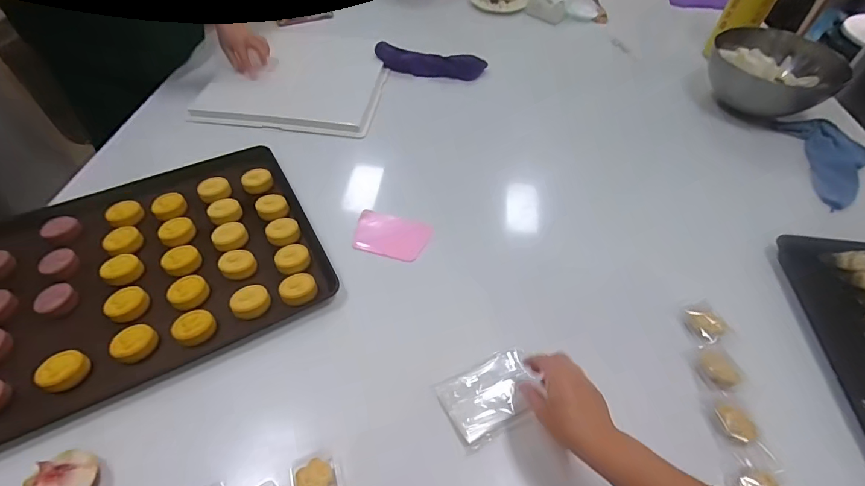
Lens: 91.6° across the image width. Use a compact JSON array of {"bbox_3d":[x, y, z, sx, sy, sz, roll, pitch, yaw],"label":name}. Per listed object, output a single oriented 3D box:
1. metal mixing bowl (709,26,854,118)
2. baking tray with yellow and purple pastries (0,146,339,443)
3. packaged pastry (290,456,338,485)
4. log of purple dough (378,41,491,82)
[{"bbox_3d":[0.806,-0.404,1.001,0.239,0.131,0.239,1,51,-1],"label":"metal mixing bowl"},{"bbox_3d":[-0.480,0.057,0.629,0.590,0.052,0.377,-24,56,-21],"label":"baking tray with yellow and purple pastries"},{"bbox_3d":[-0.132,0.264,0.469,0.047,0.020,0.044,-12,52,-12],"label":"packaged pastry"},{"bbox_3d":[-0.006,-0.462,1.082,0.283,0.060,0.050,7,51,4],"label":"log of purple dough"}]

